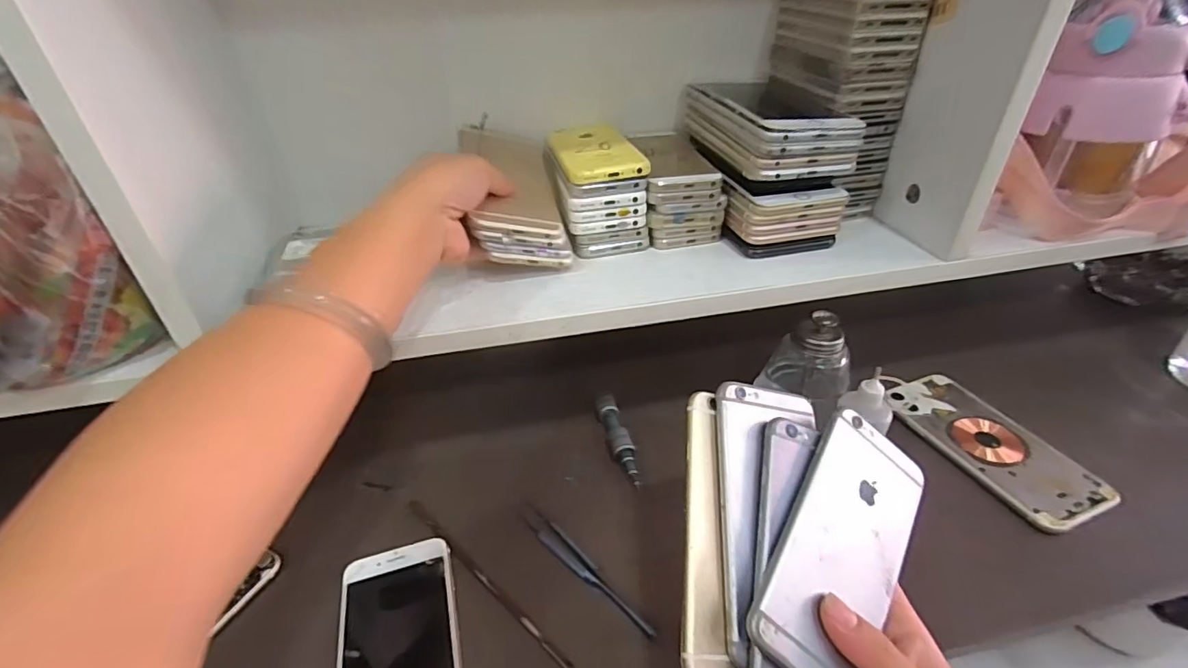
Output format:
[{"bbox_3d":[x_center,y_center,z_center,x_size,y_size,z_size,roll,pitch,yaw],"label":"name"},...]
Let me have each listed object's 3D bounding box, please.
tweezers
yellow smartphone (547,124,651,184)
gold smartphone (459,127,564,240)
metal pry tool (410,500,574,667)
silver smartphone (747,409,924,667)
[{"bbox_3d":[-0.006,0.149,0.339,0.015,0.008,0.114,-30,48,-34],"label":"tweezers"},{"bbox_3d":[-0.001,-0.146,0.416,0.061,0.011,0.118,-5,39,-10],"label":"yellow smartphone"},{"bbox_3d":[-0.065,-0.118,0.398,0.068,0.013,0.142,6,41,-19],"label":"gold smartphone"},{"bbox_3d":[-0.072,0.157,0.341,0.165,0.010,0.007,31,46,31],"label":"metal pry tool"},{"bbox_3d":[0.126,0.104,0.265,0.063,0.004,0.135,40,61,-3],"label":"silver smartphone"}]

